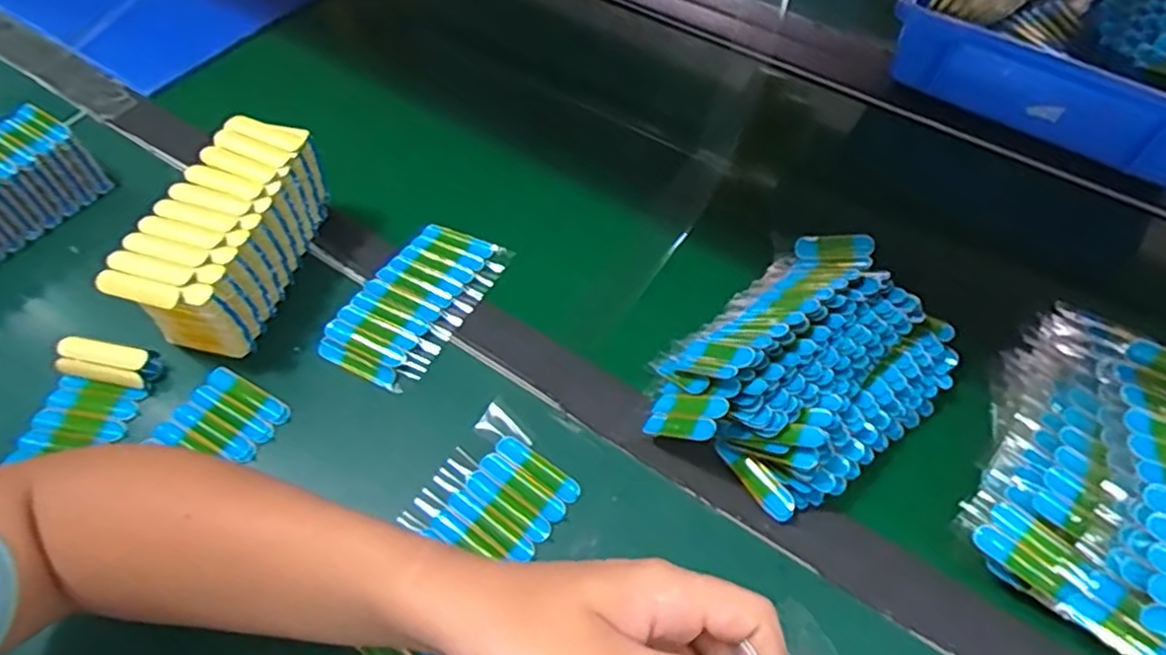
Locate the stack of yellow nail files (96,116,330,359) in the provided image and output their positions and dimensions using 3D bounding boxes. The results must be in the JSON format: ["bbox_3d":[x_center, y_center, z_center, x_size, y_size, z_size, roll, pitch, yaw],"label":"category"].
[{"bbox_3d":[-0.248,-0.059,0.505,0.080,0.092,0.155,14,56,9],"label":"stack of yellow nail files"}]

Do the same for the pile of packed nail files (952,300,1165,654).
[{"bbox_3d":[0.311,0.089,0.415,0.132,0.076,0.188,27,59,17],"label":"pile of packed nail files"}]

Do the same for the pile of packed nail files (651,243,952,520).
[{"bbox_3d":[0.142,0.024,0.464,0.196,0.070,0.144,-35,62,-23],"label":"pile of packed nail files"}]

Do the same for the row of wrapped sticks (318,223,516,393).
[{"bbox_3d":[-0.121,-0.022,0.525,0.079,0.016,0.145,23,58,15],"label":"row of wrapped sticks"}]

